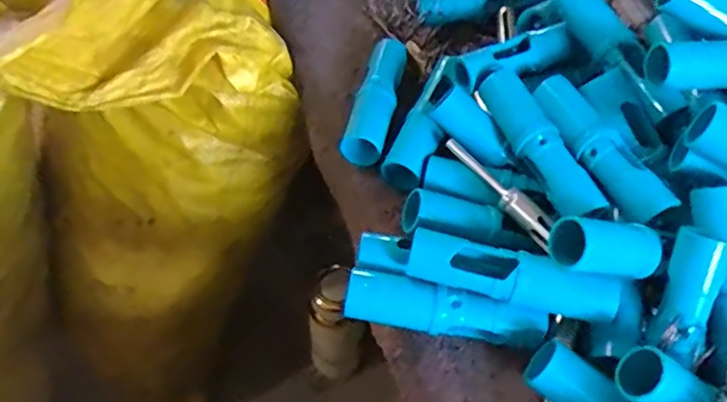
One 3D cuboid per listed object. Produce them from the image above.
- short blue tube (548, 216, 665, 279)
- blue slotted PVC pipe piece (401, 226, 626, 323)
[{"bbox_3d":[0.139,0.028,0.351,0.063,0.027,0.026,8,51,-18],"label":"short blue tube"},{"bbox_3d":[0.086,0.045,0.365,0.119,0.028,0.024,13,54,7],"label":"blue slotted PVC pipe piece"}]

